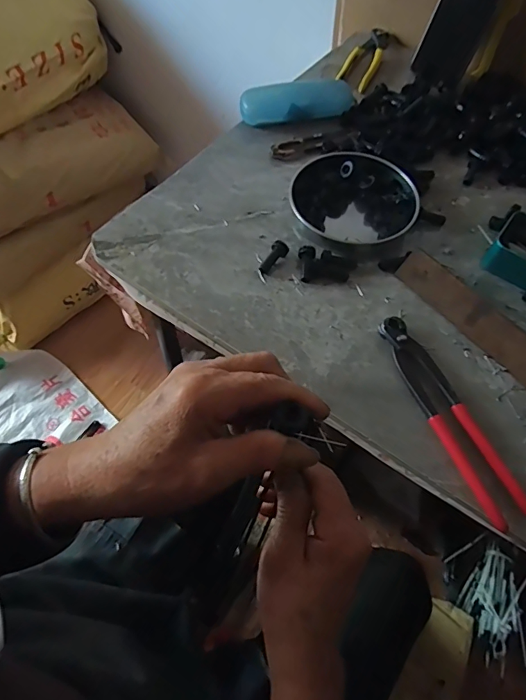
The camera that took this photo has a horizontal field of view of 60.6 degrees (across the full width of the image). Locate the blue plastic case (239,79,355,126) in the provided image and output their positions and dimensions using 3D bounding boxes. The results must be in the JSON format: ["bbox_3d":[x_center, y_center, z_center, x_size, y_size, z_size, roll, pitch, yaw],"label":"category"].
[{"bbox_3d":[0.050,-0.327,0.591,0.157,0.028,0.055,-19,63,-14],"label":"blue plastic case"}]

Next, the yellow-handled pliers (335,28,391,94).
[{"bbox_3d":[0.153,-0.438,0.674,0.046,0.013,0.171,21,61,9],"label":"yellow-handled pliers"}]

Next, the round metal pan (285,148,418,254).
[{"bbox_3d":[0.100,-0.165,0.500,0.133,0.034,0.131,1,60,-2],"label":"round metal pan"}]

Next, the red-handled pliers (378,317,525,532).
[{"bbox_3d":[0.159,0.054,0.391,0.038,0.014,0.193,-20,63,-14],"label":"red-handled pliers"}]

